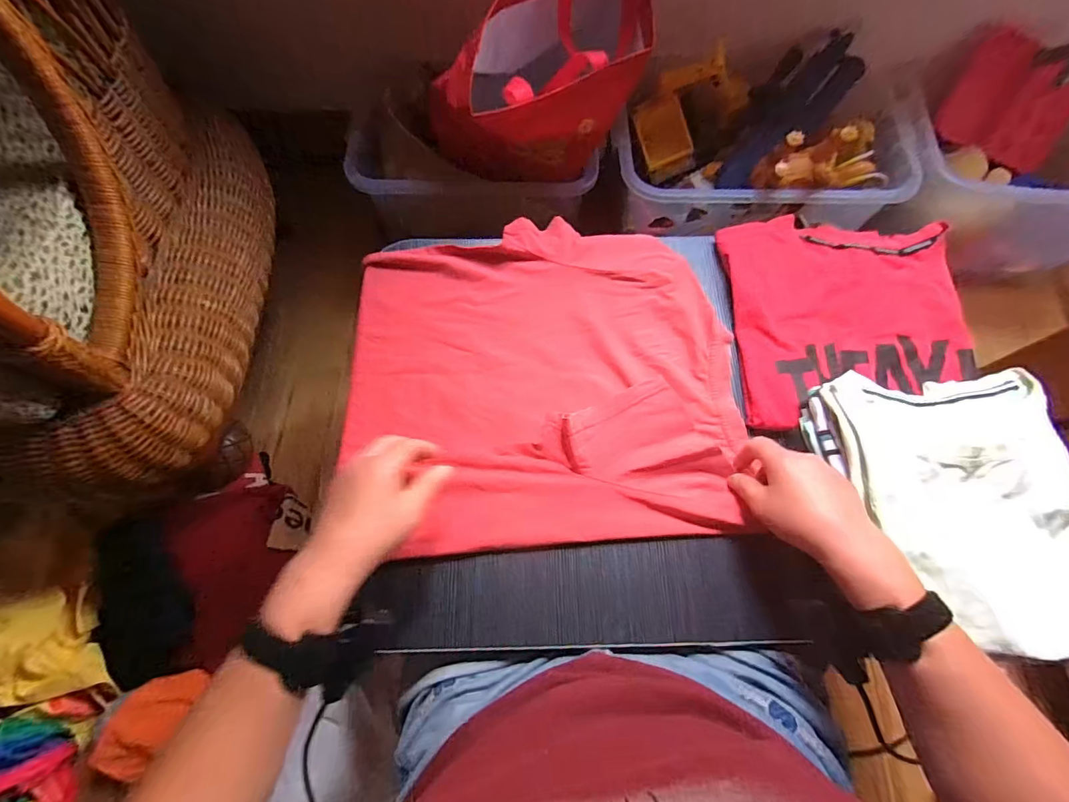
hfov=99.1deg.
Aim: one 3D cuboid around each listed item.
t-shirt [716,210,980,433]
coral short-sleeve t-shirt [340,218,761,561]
[{"bbox_3d":[0.380,-0.103,0.548,0.274,0.021,0.271,0,69,0],"label":"t-shirt"},{"bbox_3d":[0.010,-0.037,0.526,0.426,0.019,0.382,-4,69,-2],"label":"coral short-sleeve t-shirt"}]

